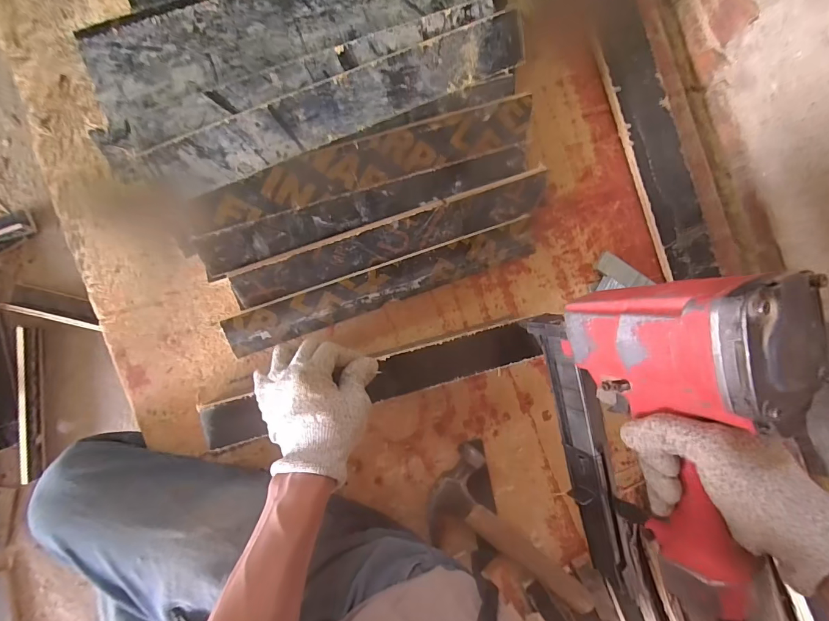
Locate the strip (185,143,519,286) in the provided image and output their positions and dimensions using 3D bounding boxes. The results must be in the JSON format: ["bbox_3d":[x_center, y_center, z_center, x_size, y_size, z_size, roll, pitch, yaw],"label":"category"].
[{"bbox_3d":[-0.051,-0.113,0.426,0.367,0.013,0.047,-21,126,-4],"label":"strip"}]

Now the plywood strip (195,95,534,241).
[{"bbox_3d":[-0.049,-0.146,0.402,0.354,0.012,0.051,-19,128,-6],"label":"plywood strip"}]

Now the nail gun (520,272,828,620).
[{"bbox_3d":[0.206,0.131,0.317,0.075,0.219,0.307,-17,91,-9],"label":"nail gun"}]

